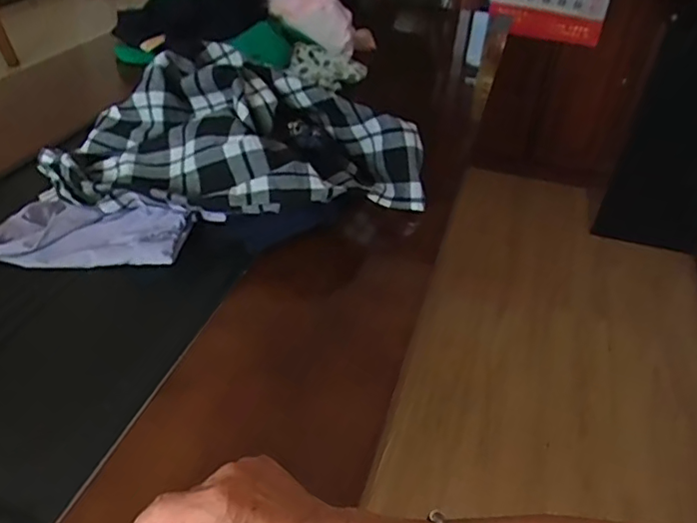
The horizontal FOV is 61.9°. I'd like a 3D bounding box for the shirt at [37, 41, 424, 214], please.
[{"bbox_3d":[-0.131,-0.138,0.677,0.425,0.125,0.223,11,38,7],"label":"shirt"}]

